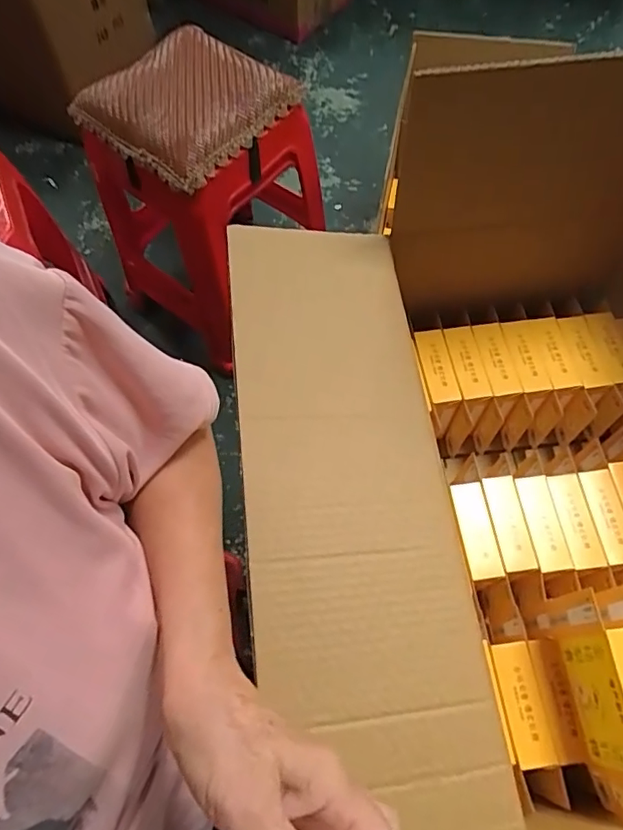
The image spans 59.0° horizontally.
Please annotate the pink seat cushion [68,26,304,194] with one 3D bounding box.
[{"bbox_3d":[-0.216,-0.561,0.973,0.317,0.040,0.306,39,72,17],"label":"pink seat cushion"}]

